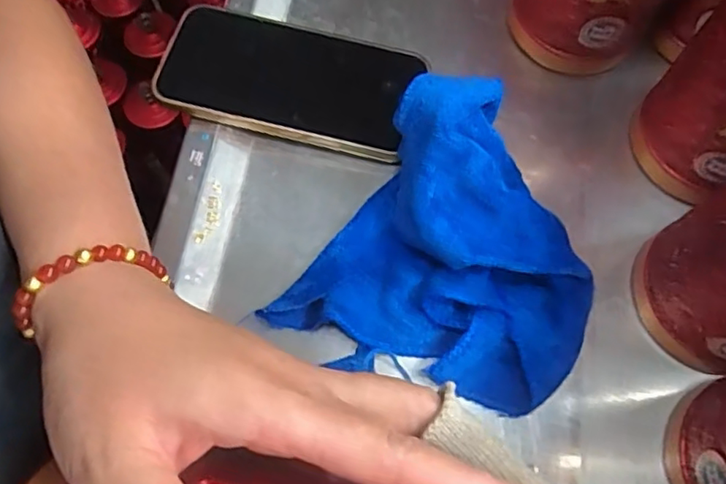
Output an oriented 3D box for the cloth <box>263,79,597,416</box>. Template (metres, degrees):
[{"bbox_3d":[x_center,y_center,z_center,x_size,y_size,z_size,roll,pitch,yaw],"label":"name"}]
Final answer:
[{"bbox_3d":[0.053,0.005,0.292,0.142,0.060,0.143,32,73,13],"label":"cloth"}]

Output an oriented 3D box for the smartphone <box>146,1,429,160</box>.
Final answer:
[{"bbox_3d":[-0.044,-0.101,0.358,0.146,0.014,0.080,14,63,-1],"label":"smartphone"}]

